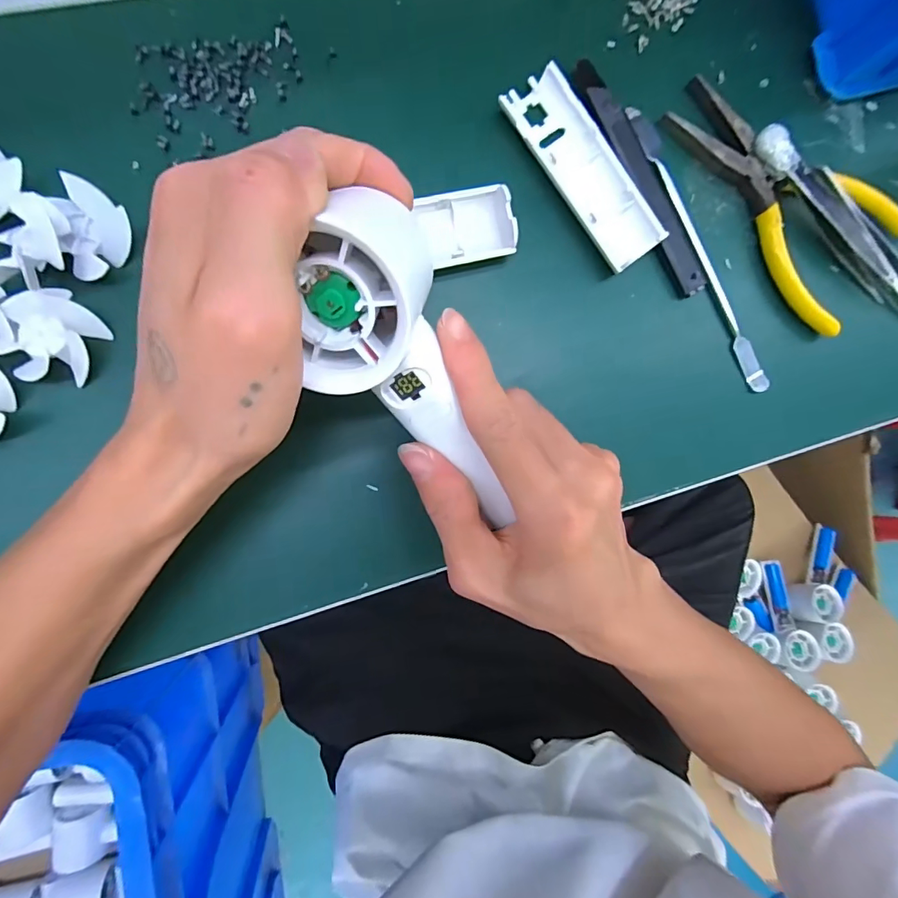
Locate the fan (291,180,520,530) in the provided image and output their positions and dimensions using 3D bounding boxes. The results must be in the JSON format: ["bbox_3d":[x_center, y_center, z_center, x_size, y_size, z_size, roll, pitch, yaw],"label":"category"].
[{"bbox_3d":[-0.012,-0.023,0.177,0.060,0.045,0.129,-31,115,-7],"label":"fan"}]

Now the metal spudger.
[{"bbox_3d":[0.138,-0.108,0.257,0.013,0.004,0.168,-27,95,-8],"label":"metal spudger"}]

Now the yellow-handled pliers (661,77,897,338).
[{"bbox_3d":[0.191,-0.145,0.257,0.078,0.018,0.152,-42,97,-6],"label":"yellow-handled pliers"}]

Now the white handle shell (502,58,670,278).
[{"bbox_3d":[0.069,-0.142,0.241,0.037,0.015,0.102,-38,96,-7],"label":"white handle shell"}]

